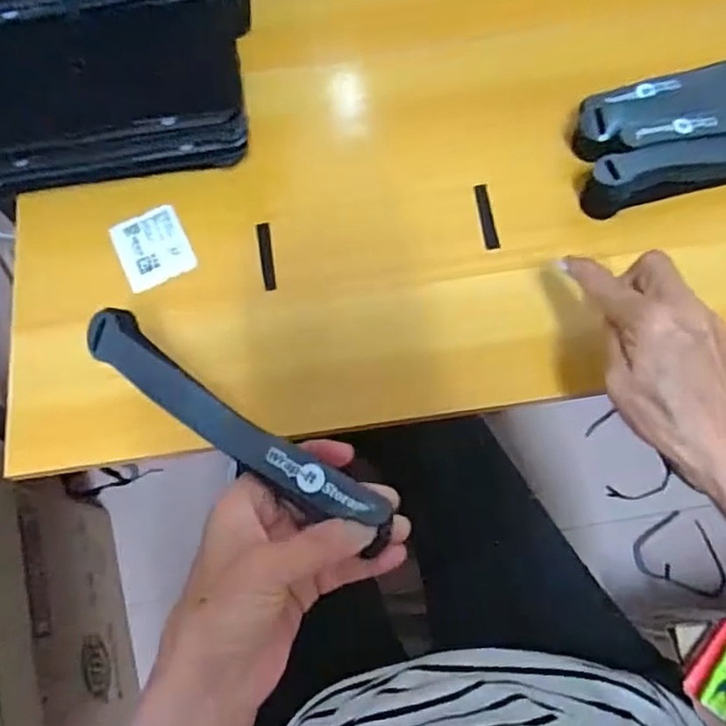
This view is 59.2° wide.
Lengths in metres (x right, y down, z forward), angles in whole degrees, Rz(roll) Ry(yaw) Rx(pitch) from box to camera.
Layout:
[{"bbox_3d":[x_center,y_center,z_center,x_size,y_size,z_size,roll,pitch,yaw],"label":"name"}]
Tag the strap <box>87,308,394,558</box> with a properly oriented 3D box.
[{"bbox_3d":[-0.067,0.030,0.319,0.191,0.015,0.026,33,76,17],"label":"strap"}]

